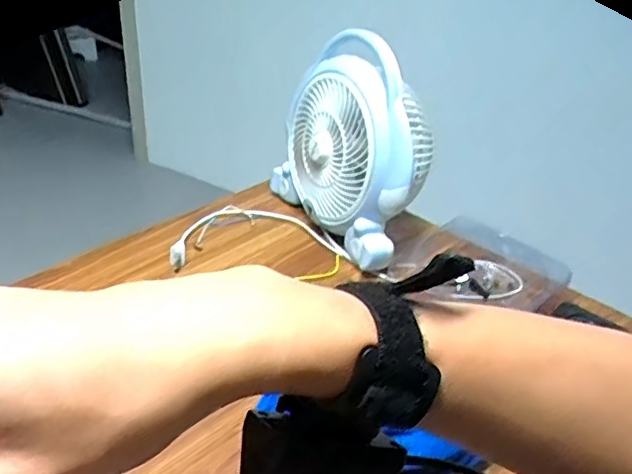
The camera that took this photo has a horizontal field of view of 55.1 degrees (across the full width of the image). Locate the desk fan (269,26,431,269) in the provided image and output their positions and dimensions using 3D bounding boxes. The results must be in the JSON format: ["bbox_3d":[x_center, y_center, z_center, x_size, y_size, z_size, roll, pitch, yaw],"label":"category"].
[{"bbox_3d":[0.057,-0.132,0.817,0.127,0.237,0.260,-17,38,-30],"label":"desk fan"}]

